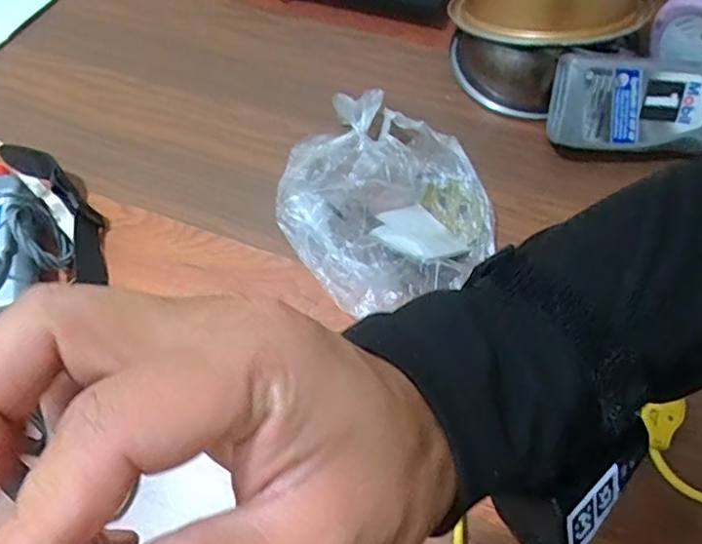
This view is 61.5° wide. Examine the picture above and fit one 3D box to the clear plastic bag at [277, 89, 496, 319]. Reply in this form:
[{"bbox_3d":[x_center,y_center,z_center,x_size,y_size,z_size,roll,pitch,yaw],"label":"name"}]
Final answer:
[{"bbox_3d":[0.036,-0.075,0.693,0.249,0.083,0.225,36,71,19],"label":"clear plastic bag"}]

